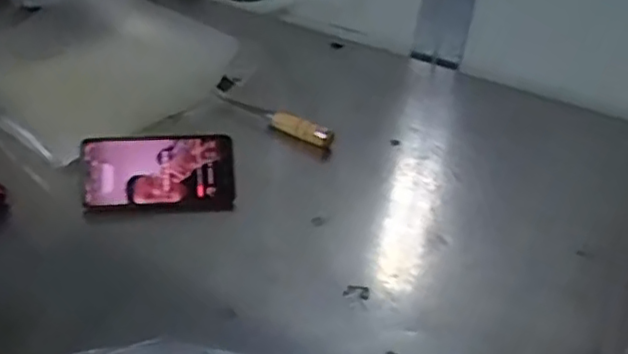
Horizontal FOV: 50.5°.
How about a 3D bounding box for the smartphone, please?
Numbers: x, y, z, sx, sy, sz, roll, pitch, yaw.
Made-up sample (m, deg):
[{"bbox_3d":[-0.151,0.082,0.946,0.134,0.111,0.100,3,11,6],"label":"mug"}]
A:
[{"bbox_3d":[-0.164,-0.004,0.708,0.155,0.080,0.013,-2,0,-13],"label":"smartphone"}]

